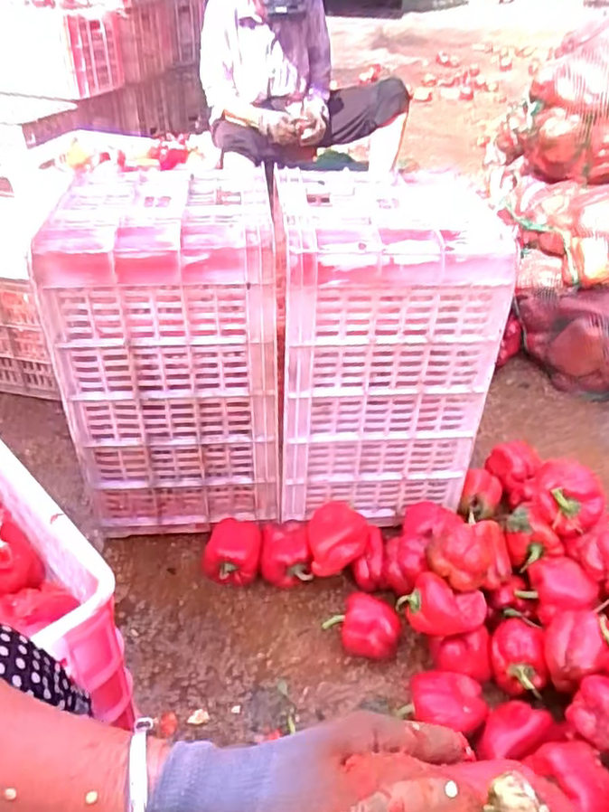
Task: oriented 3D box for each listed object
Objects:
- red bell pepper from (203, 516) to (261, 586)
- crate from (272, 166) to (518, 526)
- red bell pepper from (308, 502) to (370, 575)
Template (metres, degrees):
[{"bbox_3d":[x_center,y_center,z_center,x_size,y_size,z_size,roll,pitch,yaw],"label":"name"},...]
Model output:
[{"bbox_3d":[-0.111,0.223,0.962,0.086,0.072,0.091,-1,37,-3],"label":"red bell pepper"},{"bbox_3d":[0.105,-0.098,0.979,0.287,0.436,0.299,-1,37,-4],"label":"crate"},{"bbox_3d":[0.050,0.193,0.927,0.086,0.070,0.096,5,37,5],"label":"red bell pepper"}]

